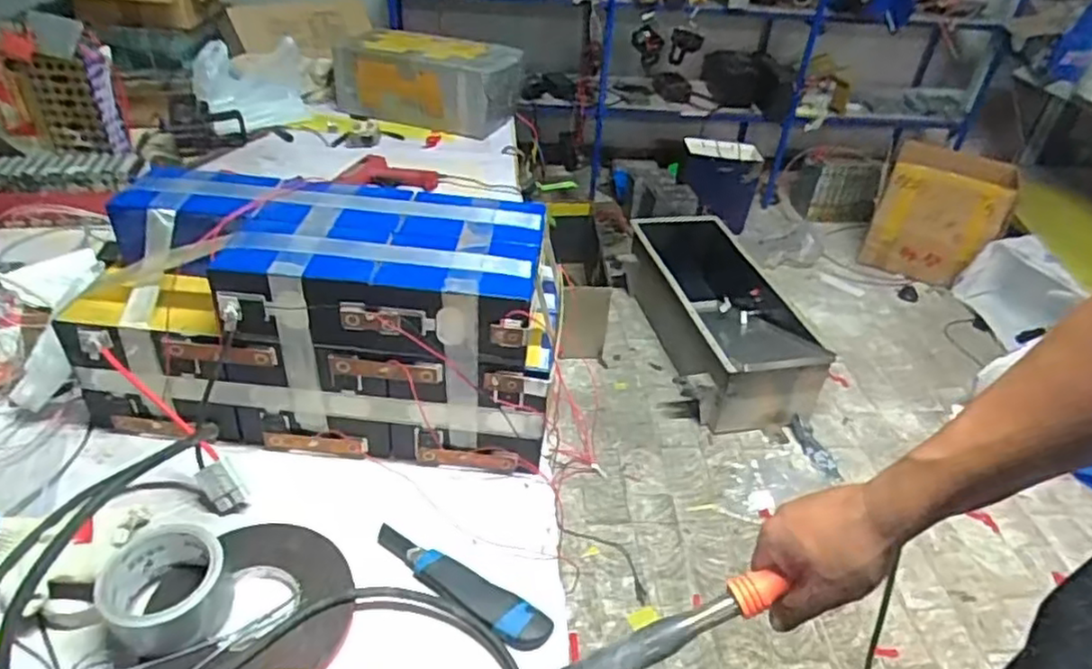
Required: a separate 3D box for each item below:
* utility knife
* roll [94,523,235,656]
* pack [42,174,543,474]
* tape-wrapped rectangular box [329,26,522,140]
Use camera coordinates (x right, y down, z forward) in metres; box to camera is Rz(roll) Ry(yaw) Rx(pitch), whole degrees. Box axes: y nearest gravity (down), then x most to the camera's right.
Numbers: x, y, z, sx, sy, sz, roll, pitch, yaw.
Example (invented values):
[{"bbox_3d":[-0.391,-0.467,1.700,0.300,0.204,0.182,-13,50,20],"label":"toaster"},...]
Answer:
[{"bbox_3d":[-0.083,0.231,0.640,0.192,0.015,0.042,25,41,24],"label":"utility knife"},{"bbox_3d":[-0.321,0.217,0.581,0.096,0.058,0.093,-11,40,-21],"label":"roll"},{"bbox_3d":[-0.236,-0.015,0.762,0.486,0.233,0.199,7,37,2],"label":"pack"},{"bbox_3d":[-0.293,-0.608,1.642,0.431,0.163,0.195,10,37,6],"label":"tape-wrapped rectangular box"}]

